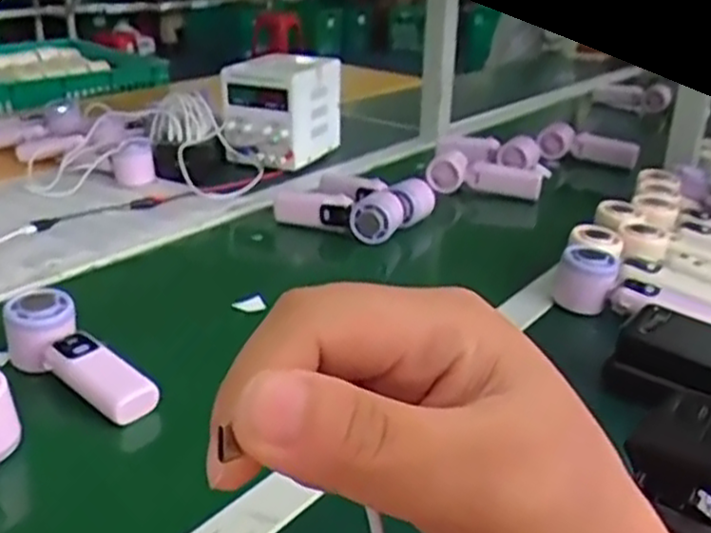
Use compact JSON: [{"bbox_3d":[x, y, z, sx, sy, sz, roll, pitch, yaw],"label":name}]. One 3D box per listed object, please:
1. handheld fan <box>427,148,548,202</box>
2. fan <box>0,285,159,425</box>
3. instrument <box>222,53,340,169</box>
[{"bbox_3d":[0.206,-0.140,1.203,0.174,0.077,0.080,9,21,-18],"label":"handheld fan"},{"bbox_3d":[-0.231,0.082,0.633,0.178,0.045,0.052,31,35,26],"label":"fan"},{"bbox_3d":[-0.124,-0.271,1.287,0.146,0.159,0.185,11,25,19],"label":"instrument"}]

